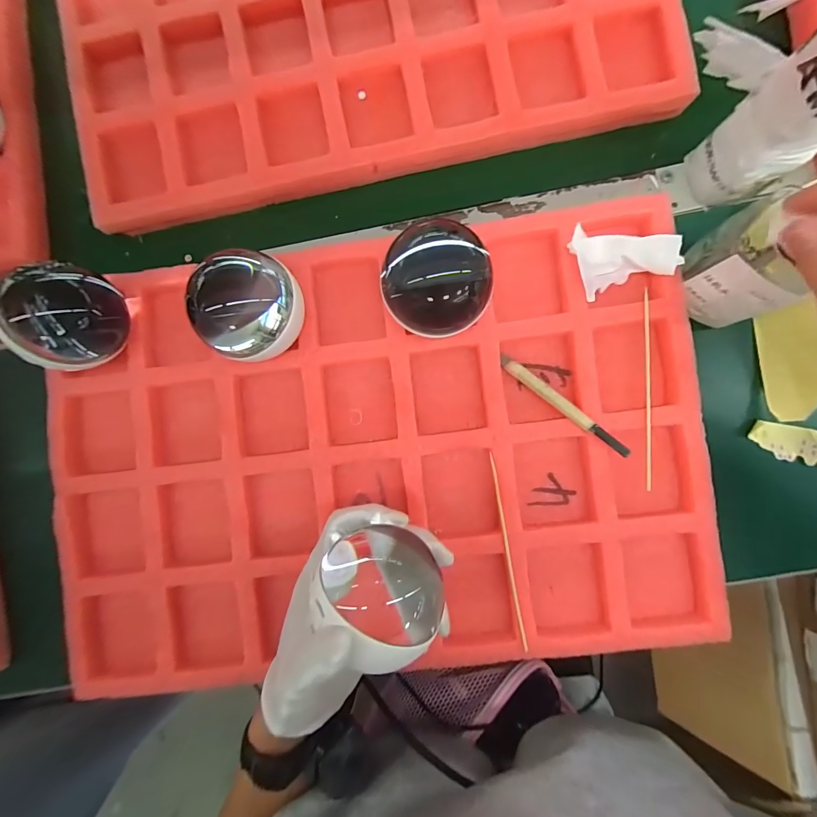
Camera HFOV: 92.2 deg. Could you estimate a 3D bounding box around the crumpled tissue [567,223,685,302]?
[{"bbox_3d":[0.159,-0.114,0.292,0.070,0.020,0.051,-14,88,2],"label":"crumpled tissue"}]

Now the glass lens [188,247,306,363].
[{"bbox_3d":[-0.111,-0.067,0.280,0.070,0.079,0.069,0,88,2],"label":"glass lens"}]

